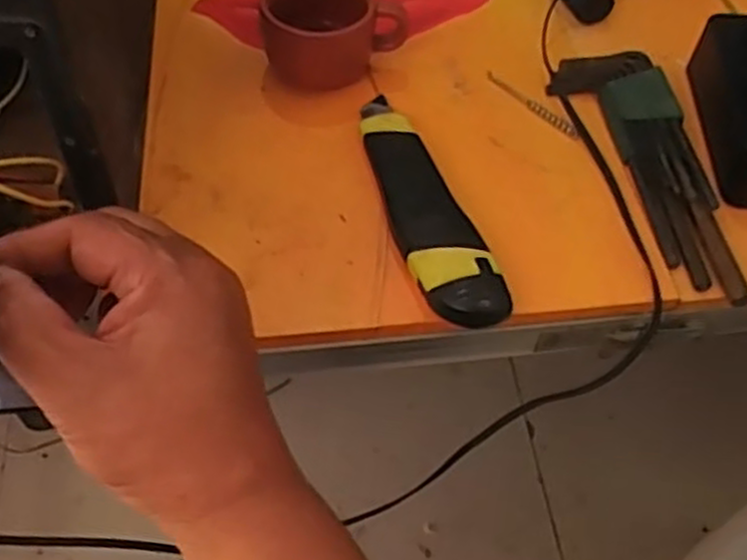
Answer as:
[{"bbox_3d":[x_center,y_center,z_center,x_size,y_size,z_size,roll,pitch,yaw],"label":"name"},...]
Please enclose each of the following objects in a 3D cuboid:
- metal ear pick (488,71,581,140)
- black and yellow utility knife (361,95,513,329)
[{"bbox_3d":[0.094,-0.106,0.461,0.009,0.004,0.070,-36,63,-23],"label":"metal ear pick"},{"bbox_3d":[0.022,-0.041,0.403,0.038,0.021,0.157,-16,57,-13],"label":"black and yellow utility knife"}]

